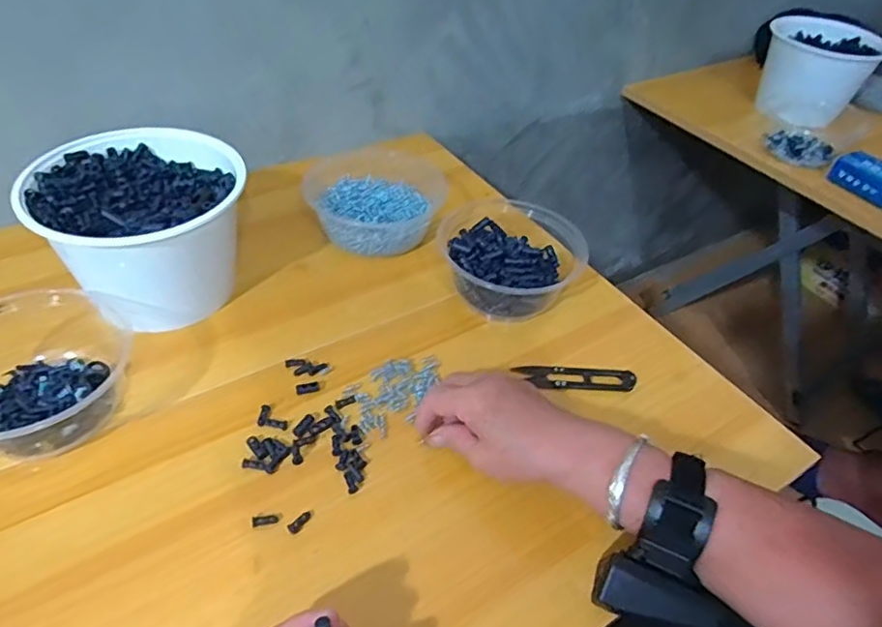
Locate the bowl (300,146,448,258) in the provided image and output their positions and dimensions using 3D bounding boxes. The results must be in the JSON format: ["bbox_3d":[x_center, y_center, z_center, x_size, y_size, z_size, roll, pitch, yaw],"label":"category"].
[{"bbox_3d":[-0.070,-0.108,0.621,0.146,0.067,0.117,2,43,-5],"label":"bowl"}]

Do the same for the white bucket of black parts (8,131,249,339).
[{"bbox_3d":[-0.255,-0.071,0.516,0.155,0.114,0.148,4,43,-4],"label":"white bucket of black parts"}]

